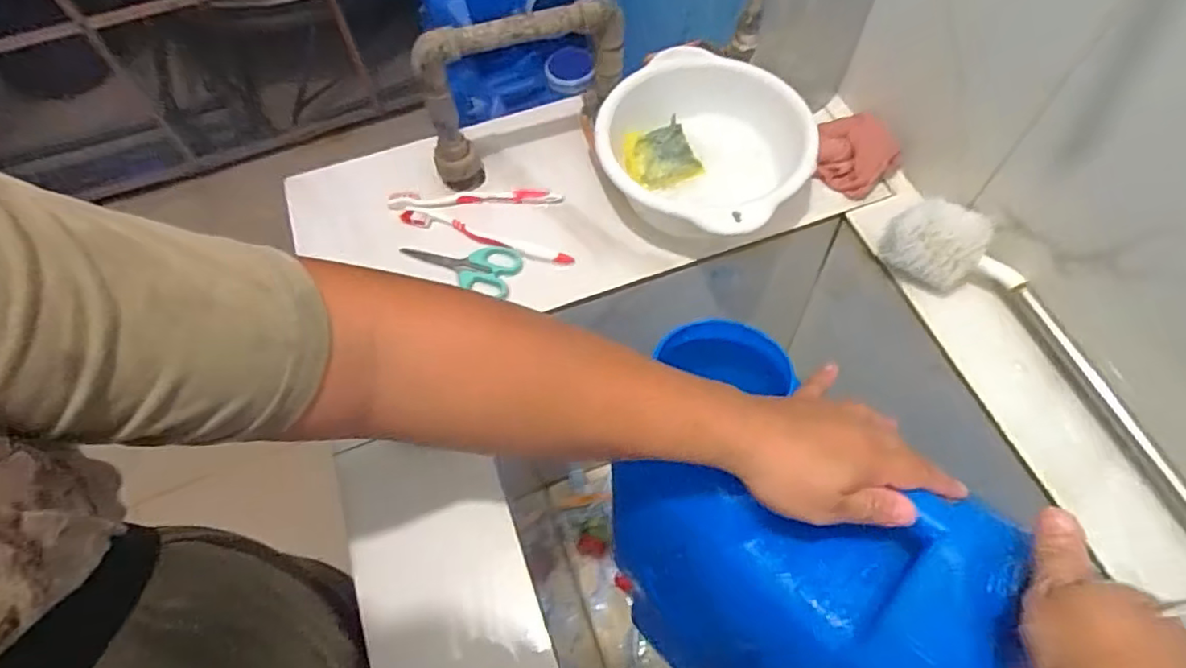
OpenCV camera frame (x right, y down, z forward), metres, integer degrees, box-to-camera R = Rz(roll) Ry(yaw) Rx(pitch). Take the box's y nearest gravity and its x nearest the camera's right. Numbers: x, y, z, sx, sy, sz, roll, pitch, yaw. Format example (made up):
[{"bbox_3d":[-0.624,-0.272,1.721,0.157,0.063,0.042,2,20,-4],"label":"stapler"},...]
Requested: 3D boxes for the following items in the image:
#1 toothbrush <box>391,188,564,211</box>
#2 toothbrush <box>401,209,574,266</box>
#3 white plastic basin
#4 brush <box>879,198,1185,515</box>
[{"bbox_3d":[-0.123,-0.140,0.646,0.179,0.020,0.021,-2,62,2],"label":"toothbrush"},{"bbox_3d":[-0.106,-0.100,0.621,0.183,0.012,0.023,16,64,11],"label":"toothbrush"},{"bbox_3d":[0.106,-0.175,0.614,0.202,0.083,0.202,-1,62,2],"label":"white plastic basin"},{"bbox_3d":[0.434,0.117,0.452,0.080,0.067,0.596,-26,63,-11],"label":"brush"}]

